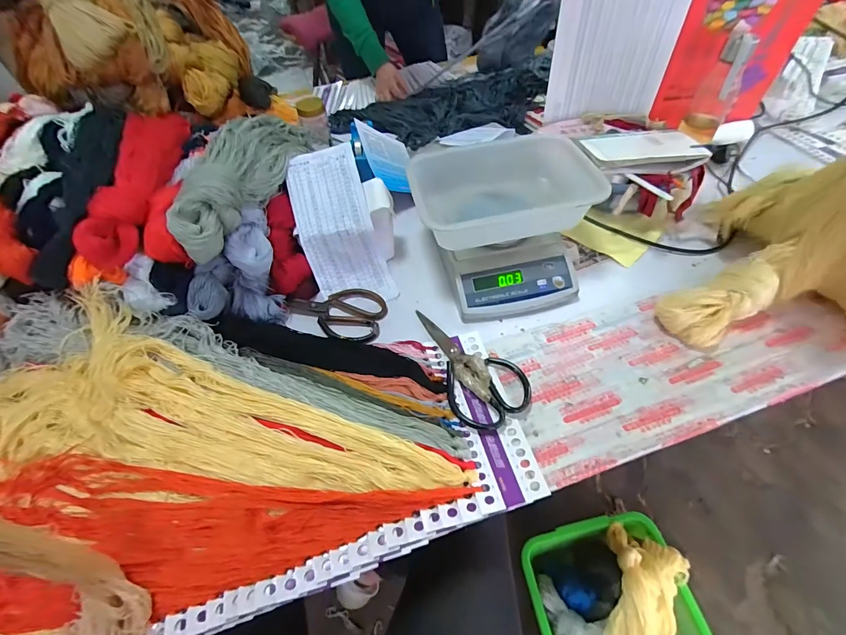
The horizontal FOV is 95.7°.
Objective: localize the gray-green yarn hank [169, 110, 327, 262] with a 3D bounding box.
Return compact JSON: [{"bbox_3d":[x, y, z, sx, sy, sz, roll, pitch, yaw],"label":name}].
[{"bbox_3d":[-0.269,-0.243,0.626,0.110,0.134,0.408,-3,55,2],"label":"gray-green yarn hank"}]

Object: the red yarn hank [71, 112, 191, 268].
[{"bbox_3d":[-0.404,-0.221,0.563,0.055,0.062,0.353,-3,55,2],"label":"red yarn hank"}]

